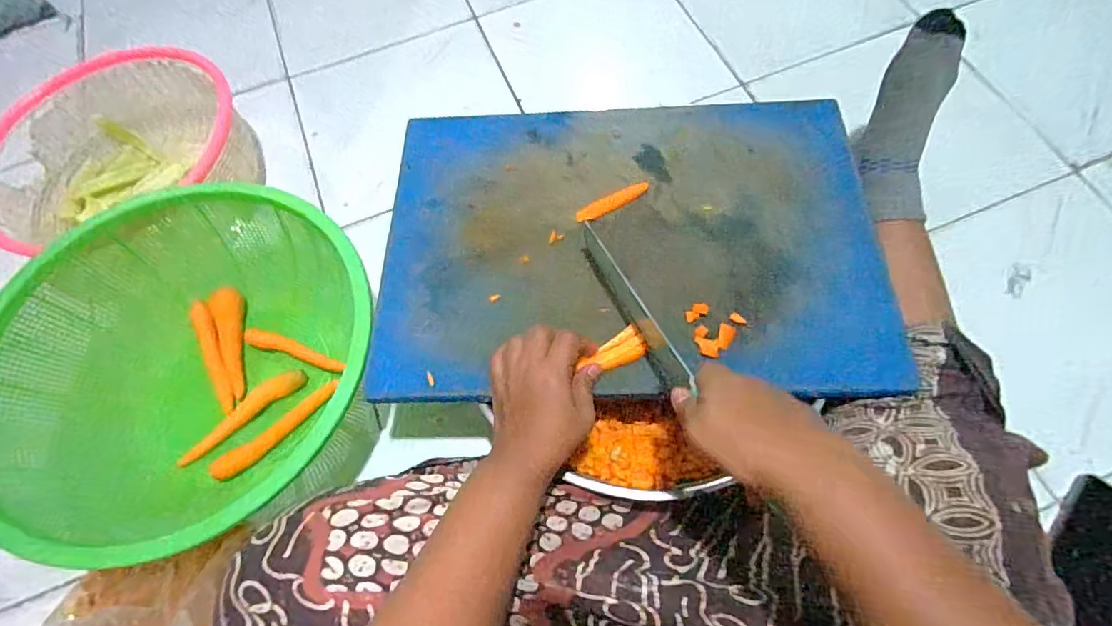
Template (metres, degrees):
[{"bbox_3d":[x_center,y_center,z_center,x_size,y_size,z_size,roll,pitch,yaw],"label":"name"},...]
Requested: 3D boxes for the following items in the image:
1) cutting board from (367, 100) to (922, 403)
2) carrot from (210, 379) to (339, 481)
[{"bbox_3d":[0.068,-0.078,0.510,0.465,0.022,0.320,-1,67,2],"label":"cutting board"},{"bbox_3d":[-0.306,0.129,0.579,0.146,0.025,0.022,-41,72,-14],"label":"carrot"}]

